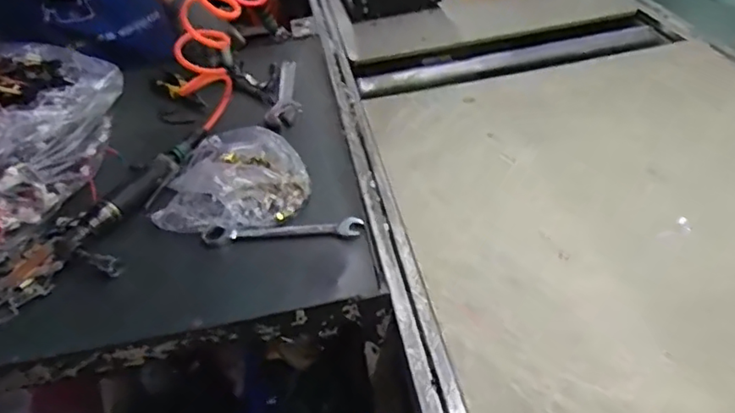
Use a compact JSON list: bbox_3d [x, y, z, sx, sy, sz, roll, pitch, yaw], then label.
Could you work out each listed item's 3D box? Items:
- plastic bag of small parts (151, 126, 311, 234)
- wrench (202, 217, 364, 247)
[{"bbox_3d":[-0.182,-0.050,0.826,0.195,0.057,0.201,-6,38,3],"label":"plastic bag of small parts"},{"bbox_3d":[-0.108,0.031,0.749,0.203,0.009,0.034,-6,38,4],"label":"wrench"}]

